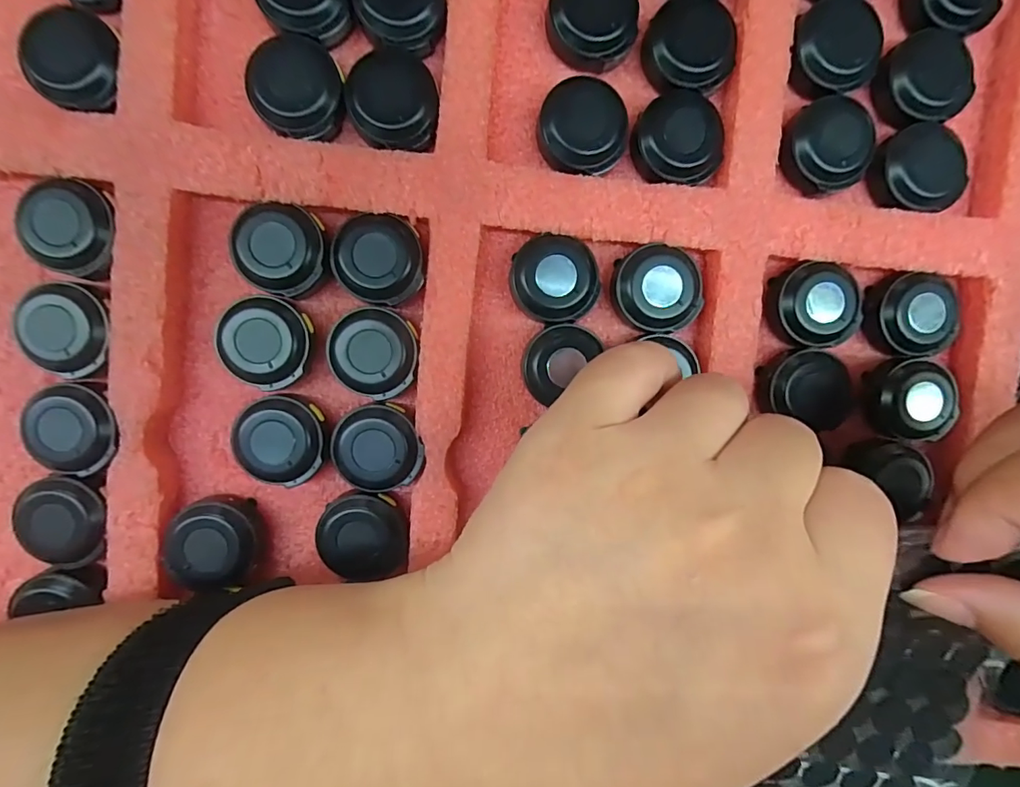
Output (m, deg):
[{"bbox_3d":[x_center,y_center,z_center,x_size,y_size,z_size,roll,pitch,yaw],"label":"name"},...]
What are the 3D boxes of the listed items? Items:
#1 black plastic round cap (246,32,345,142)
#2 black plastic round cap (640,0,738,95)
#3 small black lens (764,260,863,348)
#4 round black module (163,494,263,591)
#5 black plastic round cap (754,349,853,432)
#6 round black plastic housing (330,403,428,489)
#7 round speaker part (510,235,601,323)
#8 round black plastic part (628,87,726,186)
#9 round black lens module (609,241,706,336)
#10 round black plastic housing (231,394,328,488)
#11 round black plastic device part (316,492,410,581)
[{"bbox_3d":[-0.068,-0.097,0.160,0.028,0.011,0.031,2,95,-3],"label":"black plastic round cap"},{"bbox_3d":[0.061,-0.116,0.166,0.029,0.015,0.028,0,95,-3],"label":"black plastic round cap"},{"bbox_3d":[0.108,-0.031,0.176,0.029,0.012,0.029,0,95,-3],"label":"small black lens"},{"bbox_3d":[-0.101,0.049,0.165,0.029,0.017,0.027,0,95,-3],"label":"round black module"},{"bbox_3d":[0.106,-0.003,0.178,0.033,0.010,0.026,18,94,-5],"label":"black plastic round cap"},{"bbox_3d":[-0.045,0.018,0.169,0.029,0.012,0.029,0,94,-4],"label":"round black plastic housing"},{"bbox_3d":[0.015,-0.039,0.170,0.029,0.012,0.028,0,94,-4],"label":"round speaker part"},{"bbox_3d":[0.058,-0.086,0.168,0.028,0.011,0.031,-30,95,-1],"label":"round black plastic part"},{"bbox_3d":[0.050,-0.036,0.172,0.030,0.012,0.029,0,94,-4],"label":"round black lens module"},{"bbox_3d":[-0.076,0.015,0.166,0.028,0.013,0.029,0,94,-4],"label":"round black plastic housing"},{"bbox_3d":[-0.050,0.048,0.171,0.029,0.012,0.027,0,94,-4],"label":"round black plastic device part"}]

